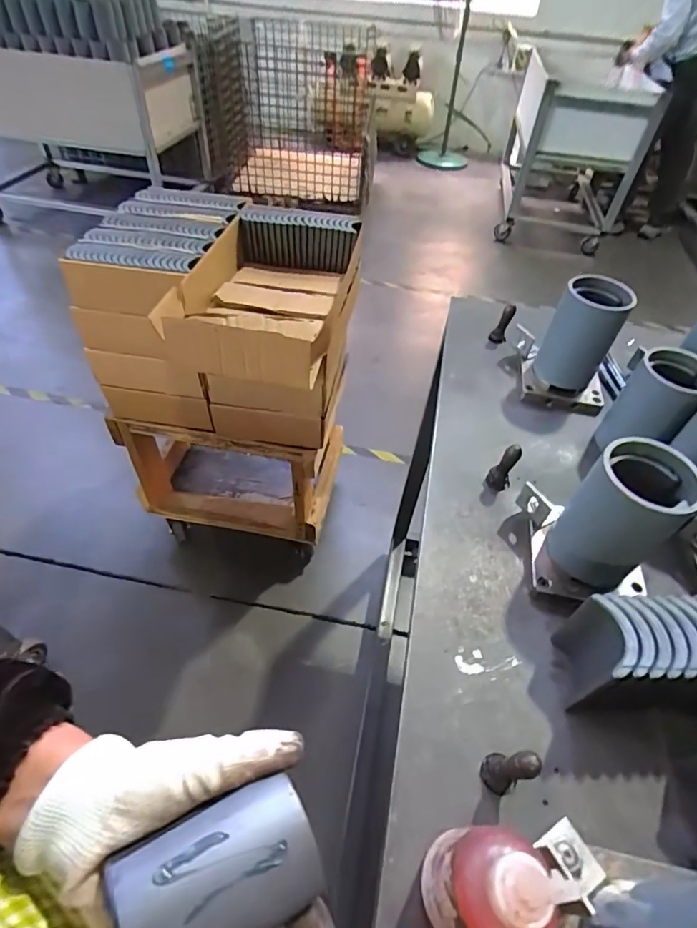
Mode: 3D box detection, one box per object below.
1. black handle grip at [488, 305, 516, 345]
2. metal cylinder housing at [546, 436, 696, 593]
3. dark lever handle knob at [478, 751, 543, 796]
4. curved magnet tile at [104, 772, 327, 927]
[{"bbox_3d":[0.240,-0.215,0.745,0.024,0.061,0.018,35,32,24],"label":"black handle grip"},{"bbox_3d":[0.248,0.052,0.452,0.079,0.145,0.084,-27,55,-25],"label":"metal cylinder housing"},{"bbox_3d":[0.116,0.221,0.351,0.022,0.061,0.026,-25,54,-24],"label":"dark lever handle knob"},{"bbox_3d":[-0.062,0.202,0.237,0.089,0.035,0.057,-20,53,-20],"label":"curved magnet tile"}]

